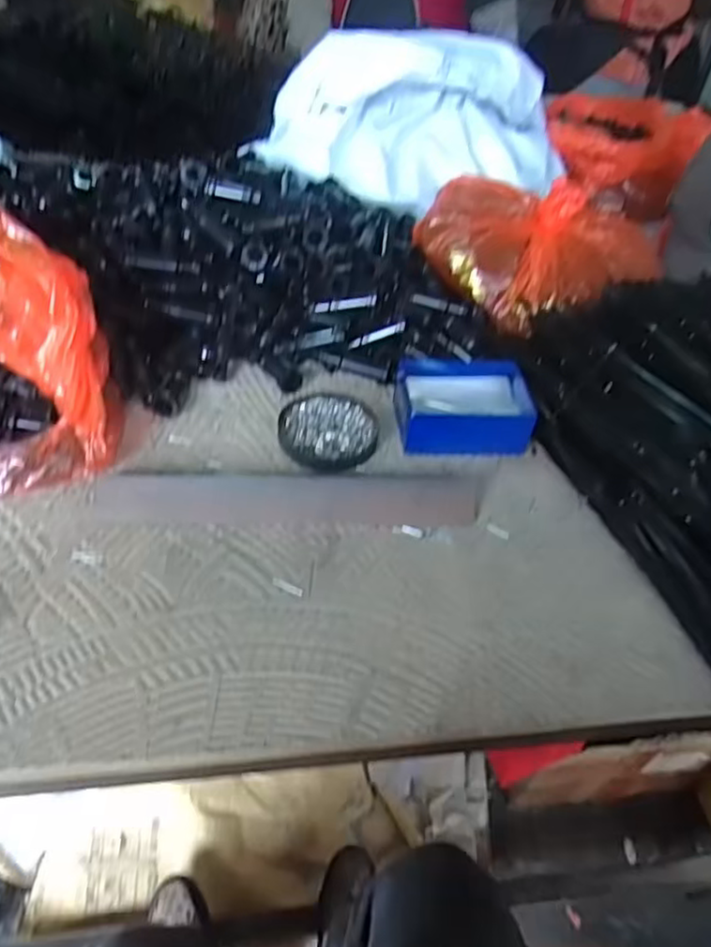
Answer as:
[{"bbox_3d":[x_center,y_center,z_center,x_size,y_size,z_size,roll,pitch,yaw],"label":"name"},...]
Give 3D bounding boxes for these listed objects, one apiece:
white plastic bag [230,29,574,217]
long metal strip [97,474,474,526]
[{"bbox_3d":[0.084,-0.428,0.805,0.405,0.138,0.161,-7,48,-14],"label":"white plastic bag"},{"bbox_3d":[-0.046,0.018,0.515,0.291,0.007,0.047,0,46,-7],"label":"long metal strip"}]

